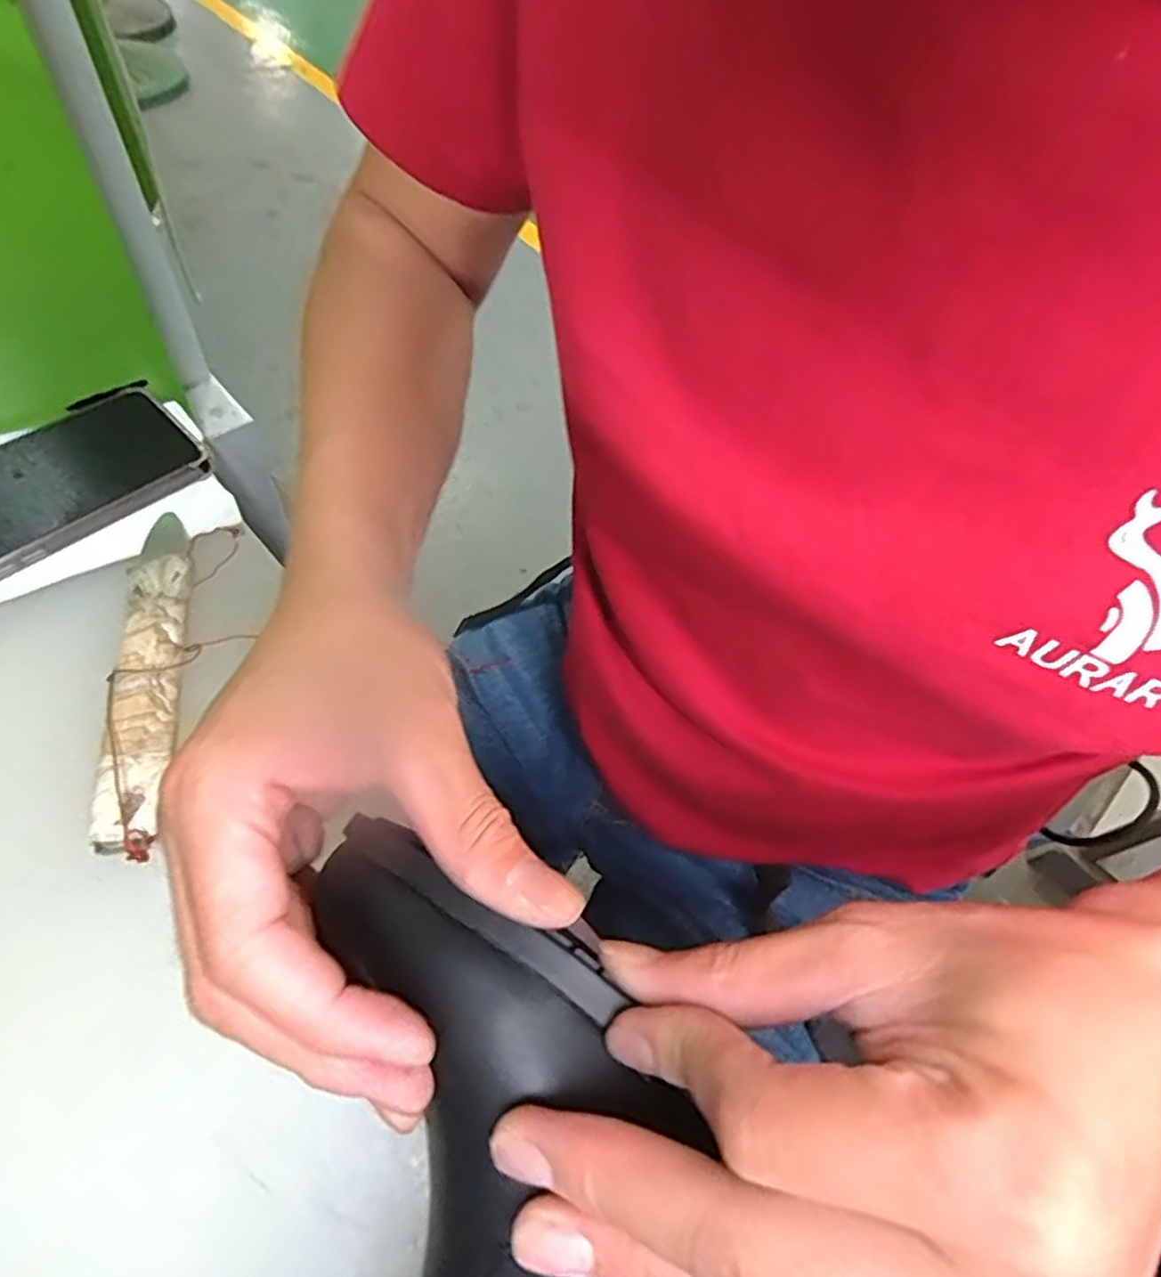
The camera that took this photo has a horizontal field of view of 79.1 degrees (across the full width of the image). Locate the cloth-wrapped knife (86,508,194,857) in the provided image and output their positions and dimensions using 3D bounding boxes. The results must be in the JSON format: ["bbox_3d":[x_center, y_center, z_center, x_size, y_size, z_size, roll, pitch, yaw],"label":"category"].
[{"bbox_3d":[-0.189,0.013,0.310,0.027,0.015,0.164,-6,58,-13],"label":"cloth-wrapped knife"}]

